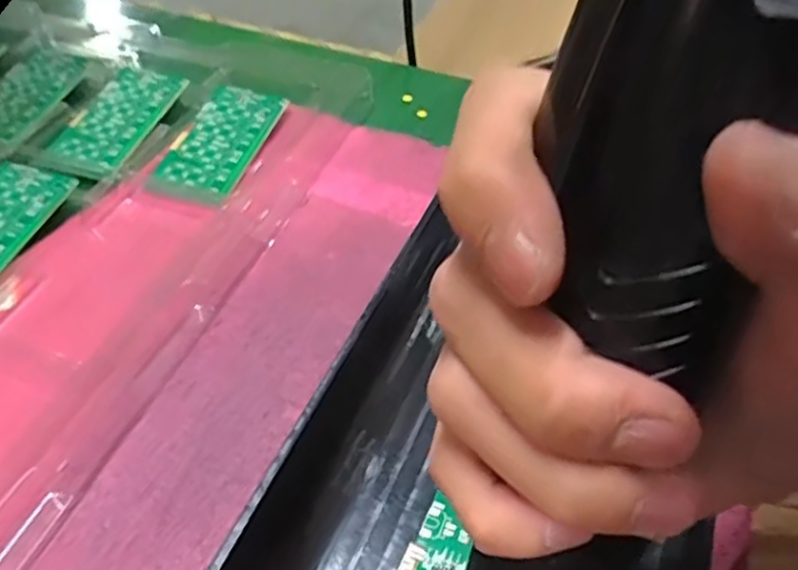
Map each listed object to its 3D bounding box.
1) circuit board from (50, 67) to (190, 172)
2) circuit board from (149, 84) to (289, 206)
[{"bbox_3d":[-0.170,-0.103,0.440,0.051,0.004,0.090,14,53,11],"label":"circuit board"},{"bbox_3d":[-0.104,-0.085,0.423,0.049,0.009,0.096,15,45,8],"label":"circuit board"}]

